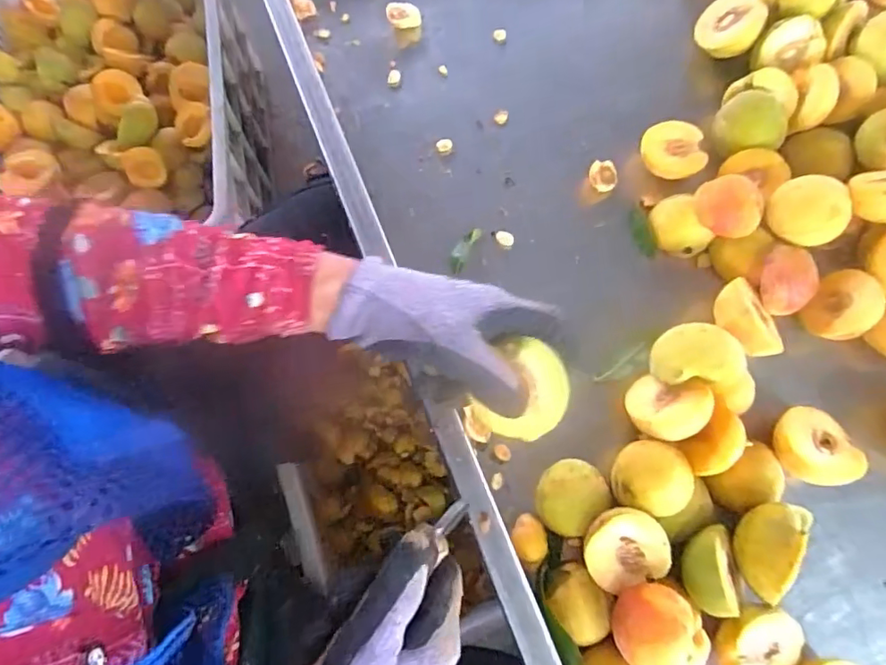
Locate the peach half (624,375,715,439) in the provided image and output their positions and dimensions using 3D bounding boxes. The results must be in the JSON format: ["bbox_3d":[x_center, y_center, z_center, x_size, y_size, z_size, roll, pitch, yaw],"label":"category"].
[{"bbox_3d":[0.177,0.057,0.421,0.058,0.033,0.058,-10,68,25],"label":"peach half"}]

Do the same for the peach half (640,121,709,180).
[{"bbox_3d":[0.209,-0.163,0.493,0.057,0.029,0.052,0,75,-1],"label":"peach half"}]

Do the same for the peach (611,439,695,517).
[{"bbox_3d":[0.154,0.106,0.398,0.052,0.023,0.051,0,75,-1],"label":"peach"}]

